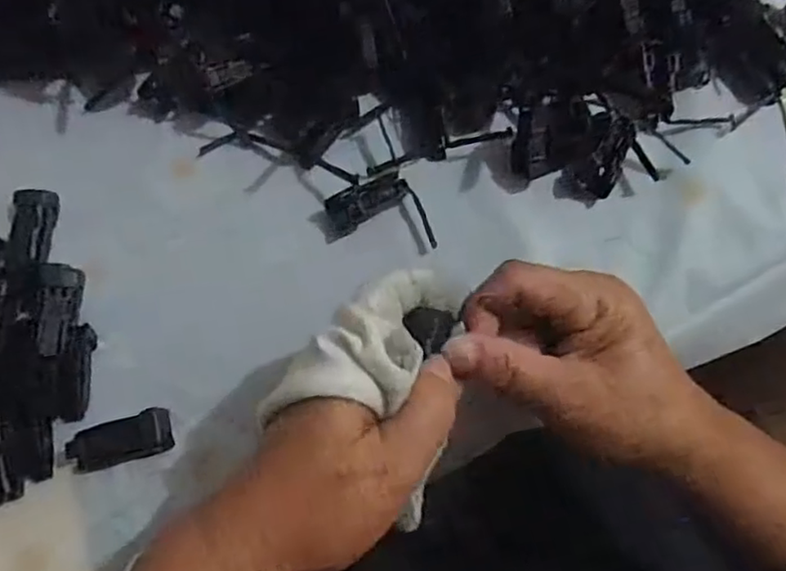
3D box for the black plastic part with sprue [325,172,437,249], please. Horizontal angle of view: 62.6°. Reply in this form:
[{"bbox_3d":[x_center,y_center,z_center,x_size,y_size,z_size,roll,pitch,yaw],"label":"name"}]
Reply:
[{"bbox_3d":[-0.008,-0.038,0.361,0.052,0.013,0.048,-17,72,-4],"label":"black plastic part with sprue"}]

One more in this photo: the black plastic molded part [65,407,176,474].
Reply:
[{"bbox_3d":[-0.137,0.078,0.325,0.050,0.006,0.022,-17,72,-4],"label":"black plastic molded part"}]

